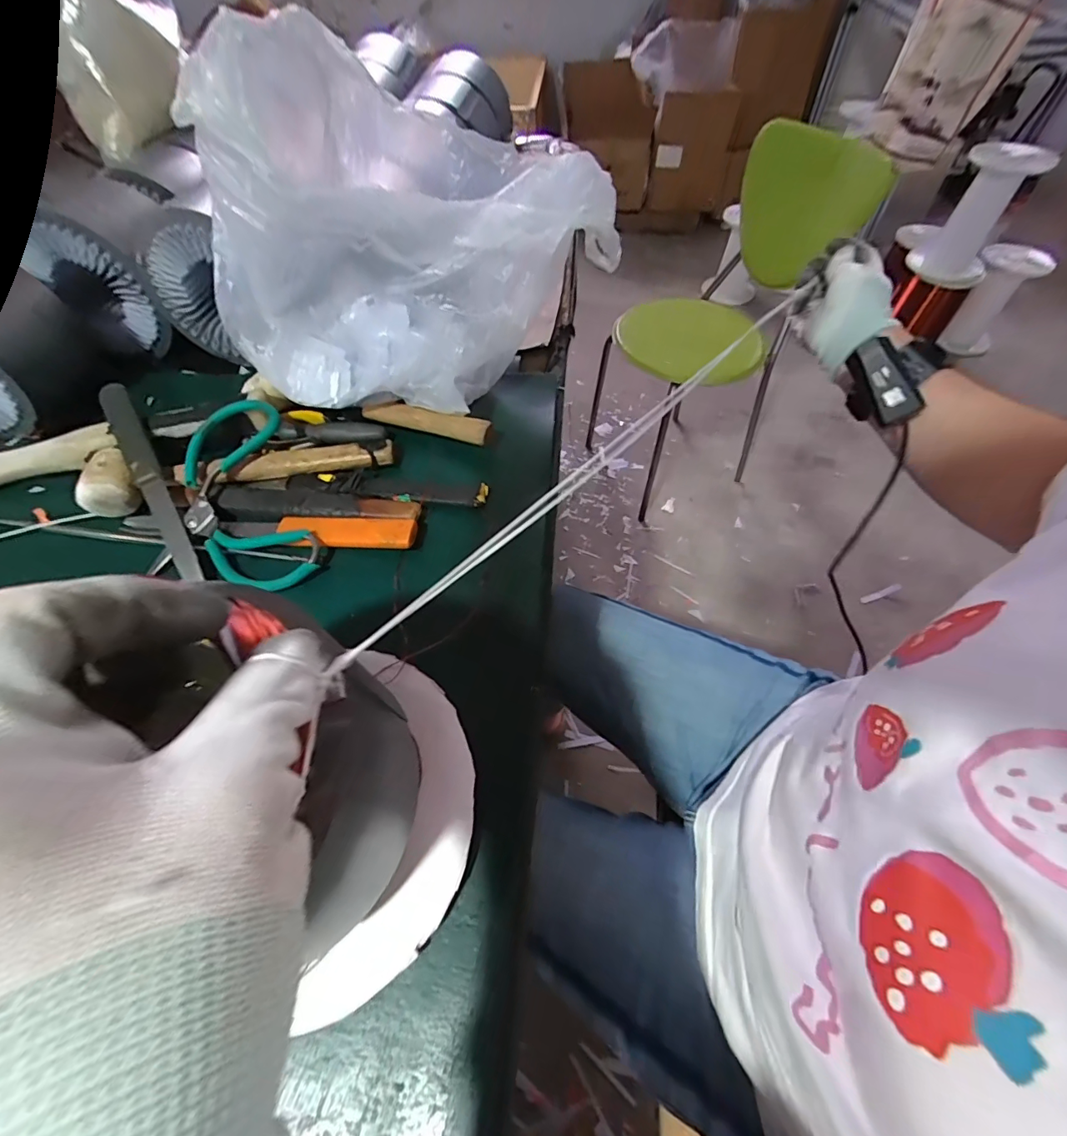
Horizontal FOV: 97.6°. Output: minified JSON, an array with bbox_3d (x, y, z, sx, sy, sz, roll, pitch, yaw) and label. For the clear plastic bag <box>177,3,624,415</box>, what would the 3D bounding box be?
[{"bbox_3d":[-0.106,-0.279,0.414,0.309,0.228,0.219,-38,64,-21],"label":"clear plastic bag"}]

